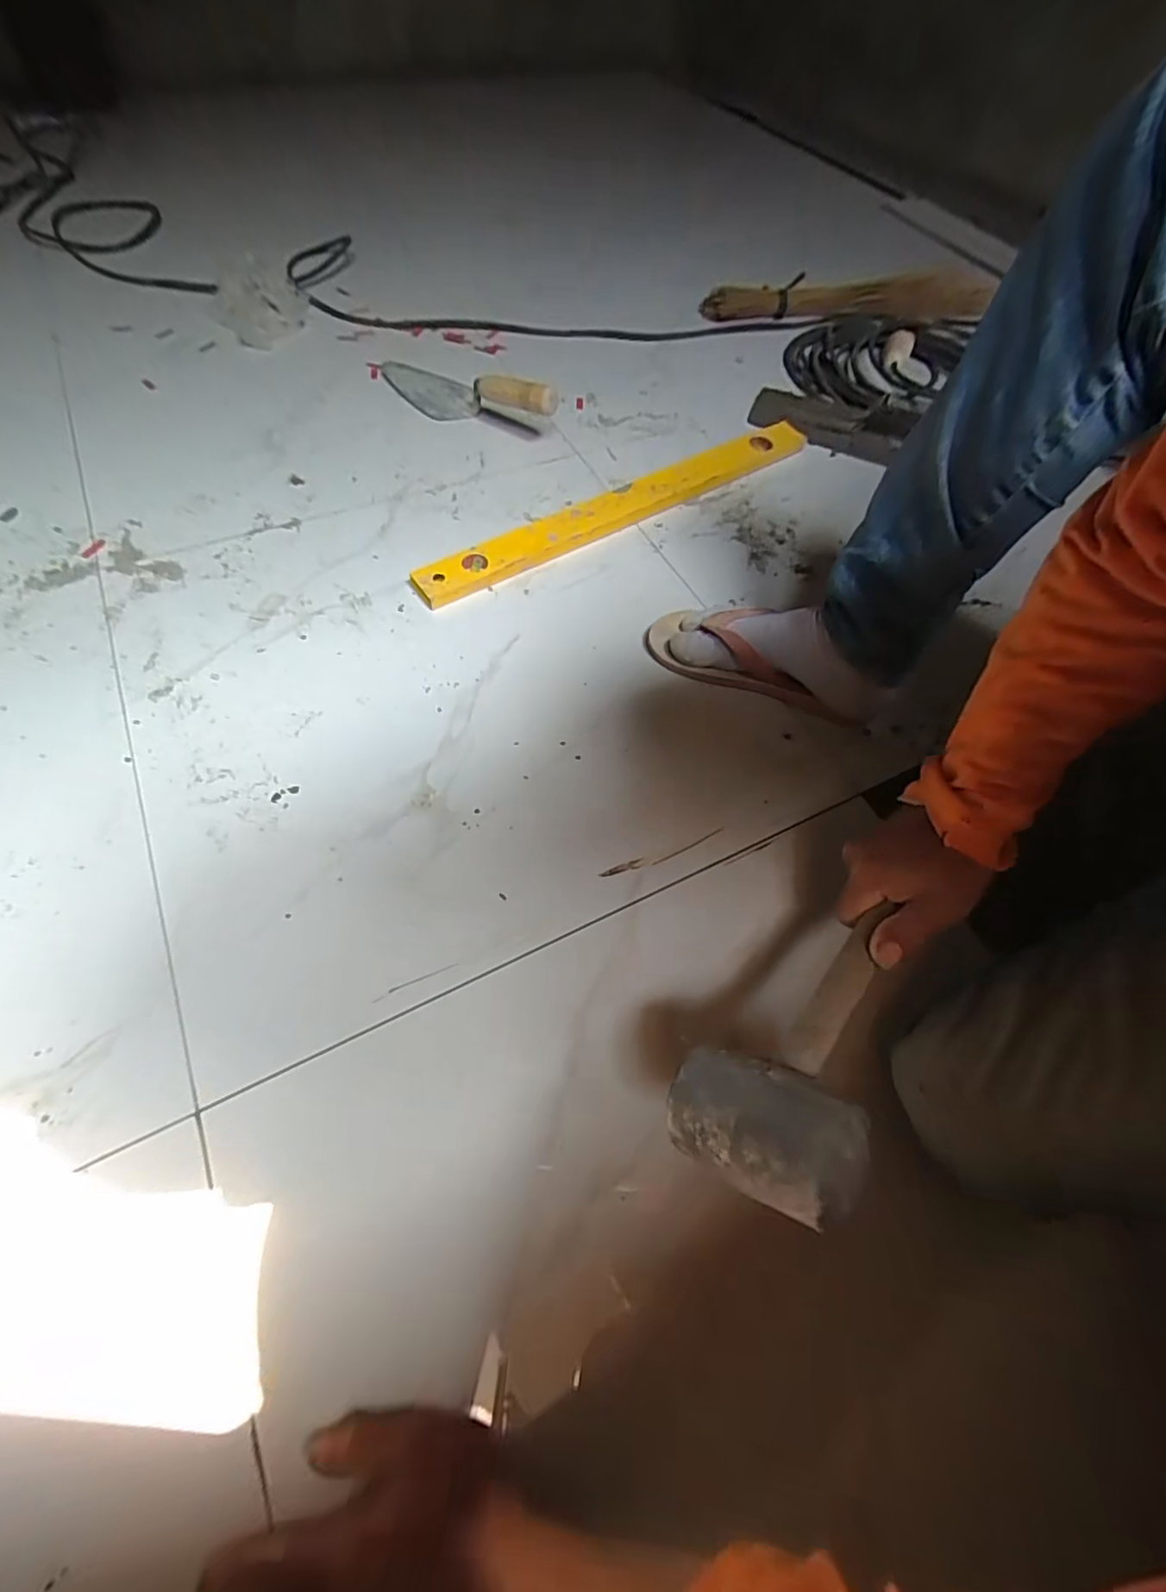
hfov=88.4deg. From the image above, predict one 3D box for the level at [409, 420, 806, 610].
[{"bbox_3d":[0.064,-0.372,0.764,0.600,0.026,0.056,-31,66,-20],"label":"level"}]

